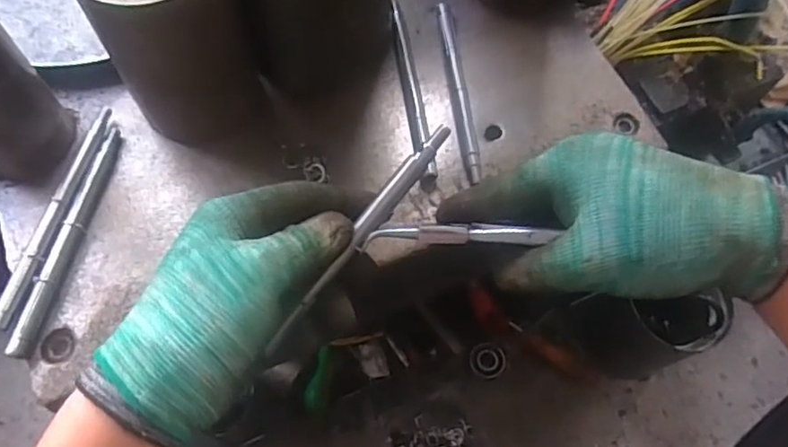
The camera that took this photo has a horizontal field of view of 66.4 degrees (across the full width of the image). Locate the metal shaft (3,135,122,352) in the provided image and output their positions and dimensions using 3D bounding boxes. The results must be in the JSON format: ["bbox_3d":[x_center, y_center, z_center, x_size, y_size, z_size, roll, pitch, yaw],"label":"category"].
[{"bbox_3d":[-0.213,0.006,0.394,0.011,0.010,0.163,10,65,2],"label":"metal shaft"}]

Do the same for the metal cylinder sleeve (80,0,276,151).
[{"bbox_3d":[-0.141,-0.123,0.393,0.087,0.146,0.090,-22,68,-12],"label":"metal cylinder sleeve"}]

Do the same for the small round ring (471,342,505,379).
[{"bbox_3d":[0.126,0.183,0.805,0.046,0.008,0.044,1,65,-2],"label":"small round ring"}]

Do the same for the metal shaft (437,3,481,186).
[{"bbox_3d":[0.050,-0.102,0.460,0.013,0.012,0.158,-5,65,-5],"label":"metal shaft"}]

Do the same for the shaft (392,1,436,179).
[{"bbox_3d":[0.015,-0.107,0.460,0.012,0.011,0.161,-7,65,-6],"label":"shaft"}]

